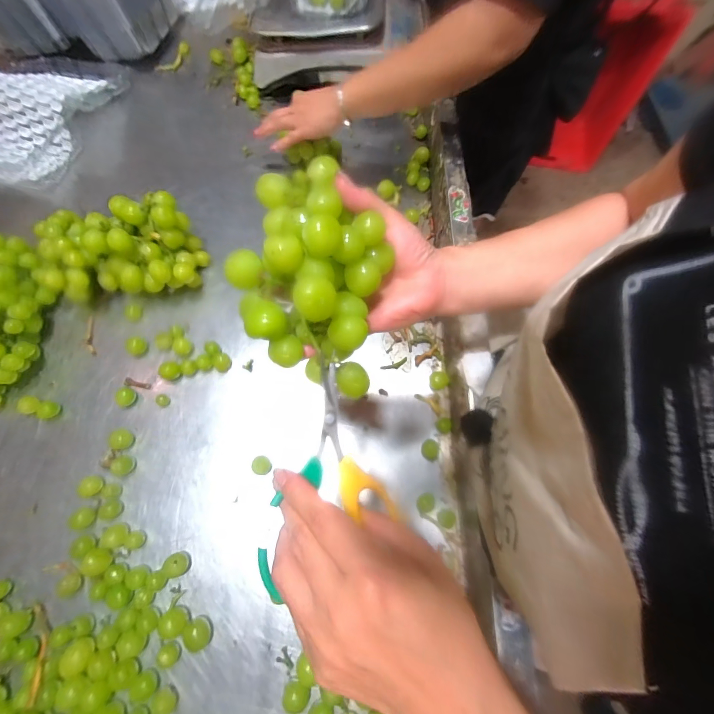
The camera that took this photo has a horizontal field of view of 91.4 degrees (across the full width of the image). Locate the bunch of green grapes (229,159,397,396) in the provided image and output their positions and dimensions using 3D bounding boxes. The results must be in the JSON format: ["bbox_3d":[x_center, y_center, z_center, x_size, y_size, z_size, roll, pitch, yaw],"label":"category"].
[{"bbox_3d":[-0.033,-0.069,0.238,0.101,0.068,0.147,9,70,6],"label":"bunch of green grapes"}]

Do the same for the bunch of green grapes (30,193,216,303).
[{"bbox_3d":[-0.355,-0.155,0.522,0.218,0.114,0.108,-8,66,-5],"label":"bunch of green grapes"}]

